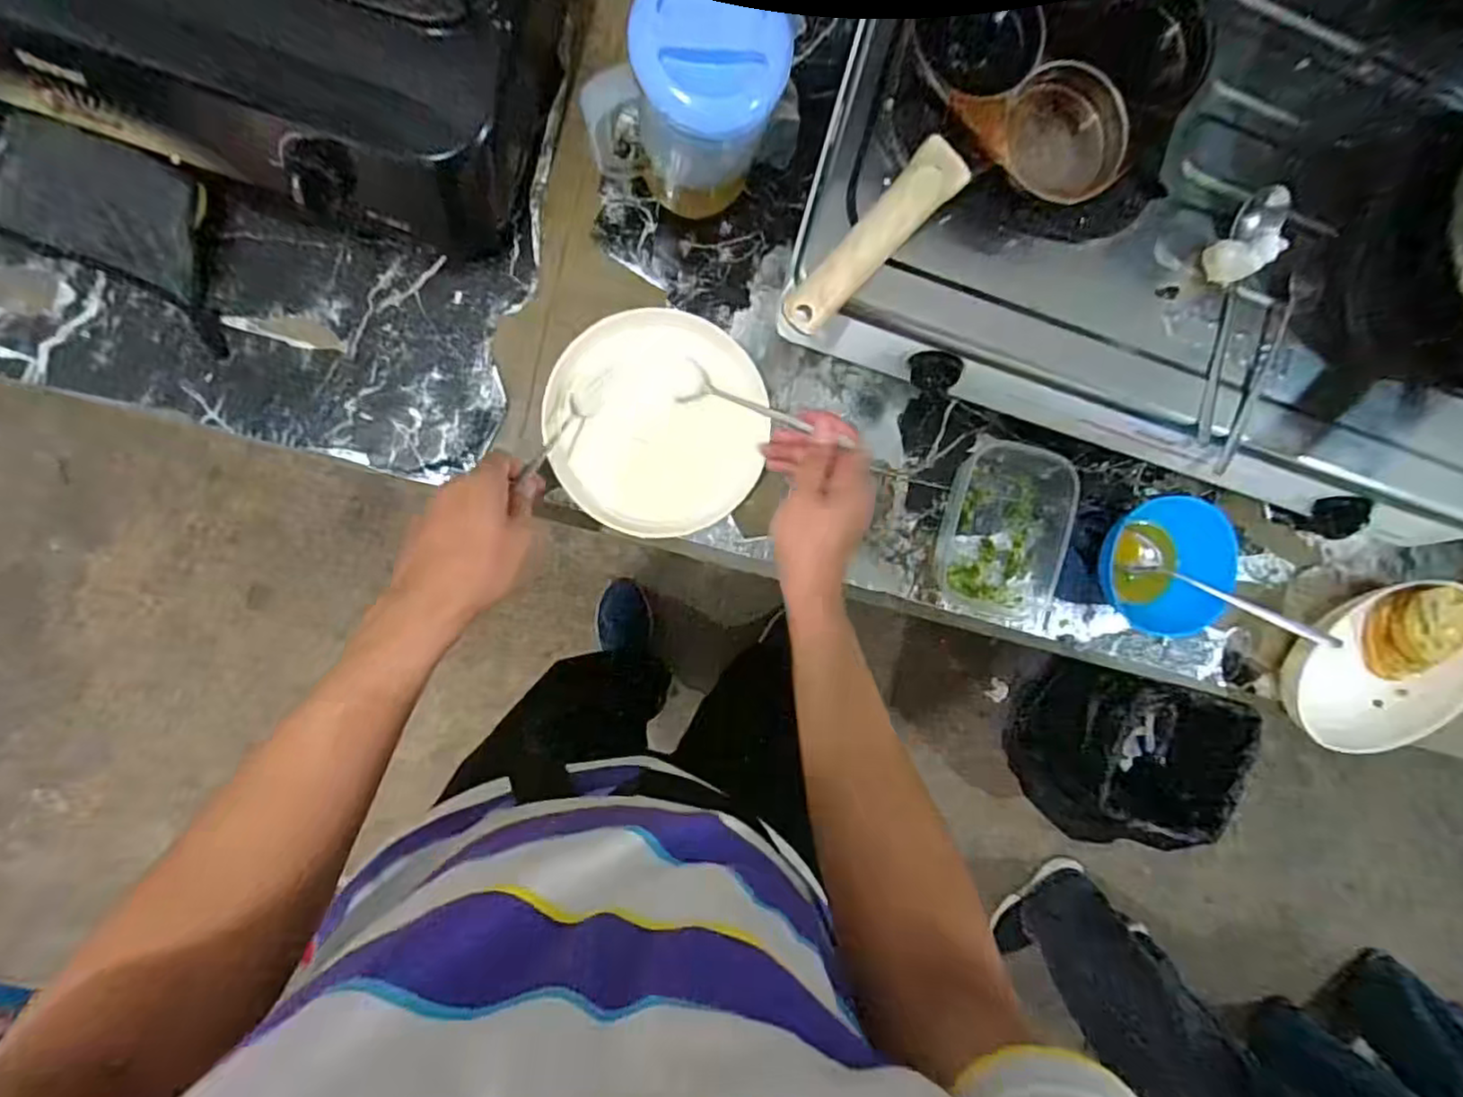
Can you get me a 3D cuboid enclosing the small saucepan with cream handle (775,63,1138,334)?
[{"bbox_3d":[0.144,-0.240,0.443,0.274,0.052,0.086,-28,97,-5],"label":"small saucepan with cream handle"}]

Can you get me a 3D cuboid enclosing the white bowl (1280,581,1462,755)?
[{"bbox_3d":[0.662,0.128,0.675,0.198,0.062,0.137,-31,98,-4],"label":"white bowl"}]

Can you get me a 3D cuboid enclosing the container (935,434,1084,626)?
[{"bbox_3d":[0.262,-0.017,0.630,0.135,0.048,0.167,10,93,-8],"label":"container"}]

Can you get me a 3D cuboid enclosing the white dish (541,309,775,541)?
[{"bbox_3d":[-0.064,-0.109,0.582,0.180,0.034,0.189,-1,94,-8],"label":"white dish"}]

